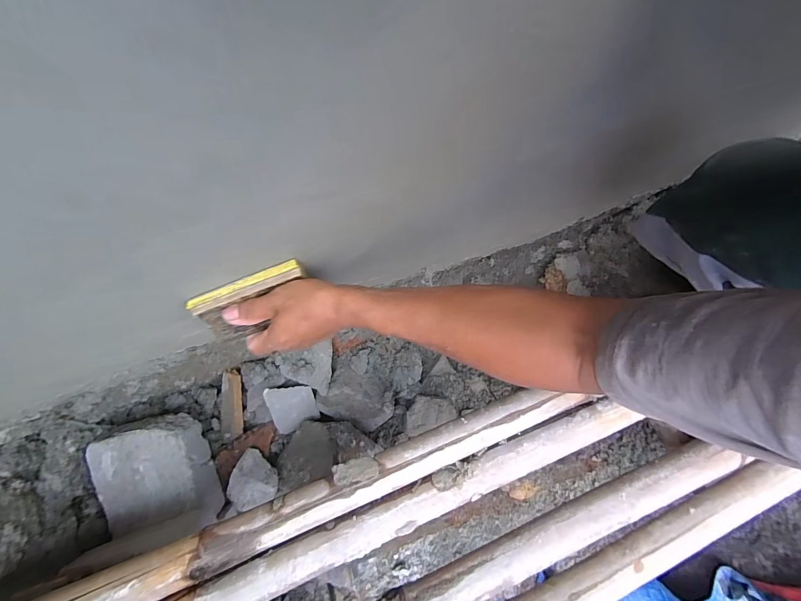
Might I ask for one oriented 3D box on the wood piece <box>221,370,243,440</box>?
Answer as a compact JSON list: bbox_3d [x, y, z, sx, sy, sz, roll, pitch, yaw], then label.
[{"bbox_3d":[-0.304,0.186,0.668,0.042,0.016,0.121,-1,87,-4],"label":"wood piece"}]

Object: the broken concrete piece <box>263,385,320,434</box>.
[{"bbox_3d":[-0.184,0.185,0.641,0.075,0.098,0.012,-16,32,-16],"label":"broken concrete piece"}]

